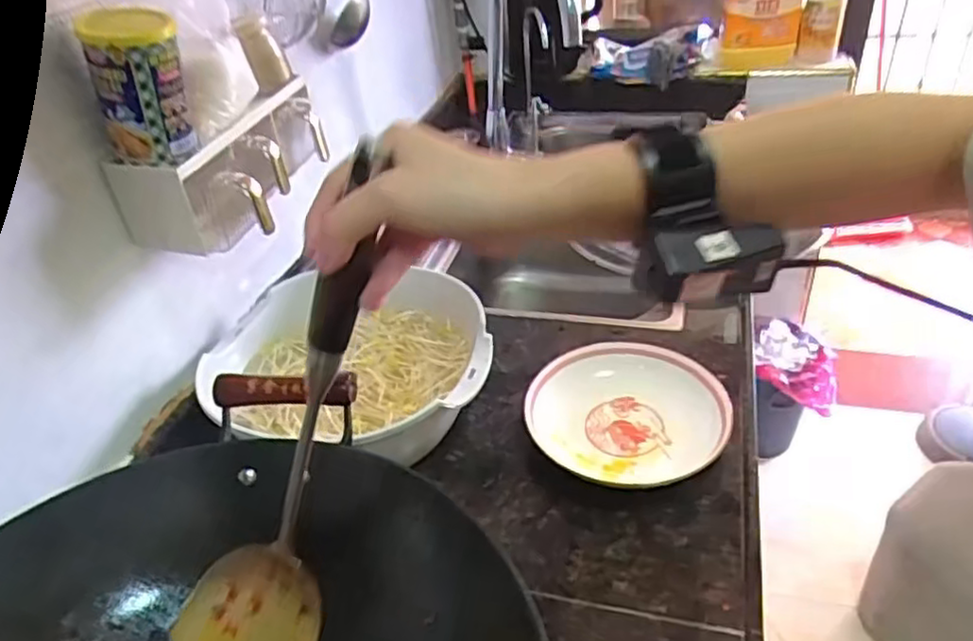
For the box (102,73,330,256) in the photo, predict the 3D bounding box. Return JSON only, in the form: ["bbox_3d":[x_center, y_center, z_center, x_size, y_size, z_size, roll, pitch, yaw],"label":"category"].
[{"bbox_3d":[-0.270,-0.170,0.741,0.131,0.089,0.223,1,37,10],"label":"box"}]

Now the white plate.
[{"bbox_3d":[0.154,0.091,0.738,0.193,0.038,0.181,-4,36,3],"label":"white plate"}]

